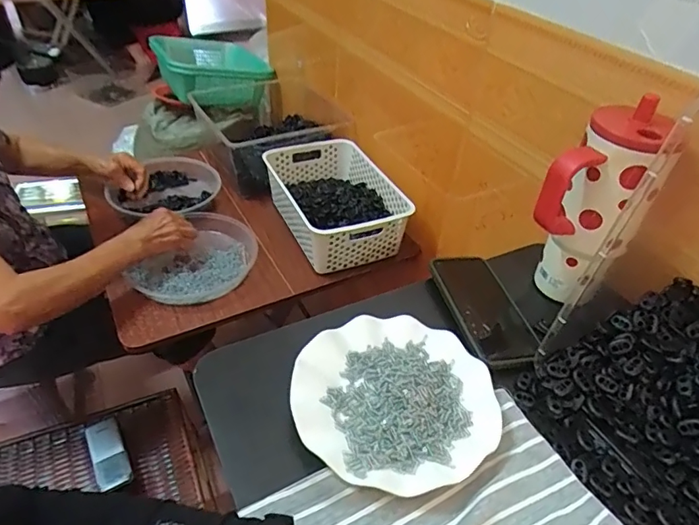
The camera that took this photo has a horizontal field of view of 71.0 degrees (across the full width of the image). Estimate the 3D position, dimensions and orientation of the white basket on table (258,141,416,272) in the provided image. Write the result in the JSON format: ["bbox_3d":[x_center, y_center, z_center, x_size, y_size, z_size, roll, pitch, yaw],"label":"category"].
[{"bbox_3d":[-0.025,-0.129,0.997,0.214,0.098,0.316,-15,44,-20],"label":"white basket on table"}]

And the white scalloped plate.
[{"bbox_3d":[0.041,0.123,0.453,0.178,0.020,0.174,2,41,-2],"label":"white scalloped plate"}]

